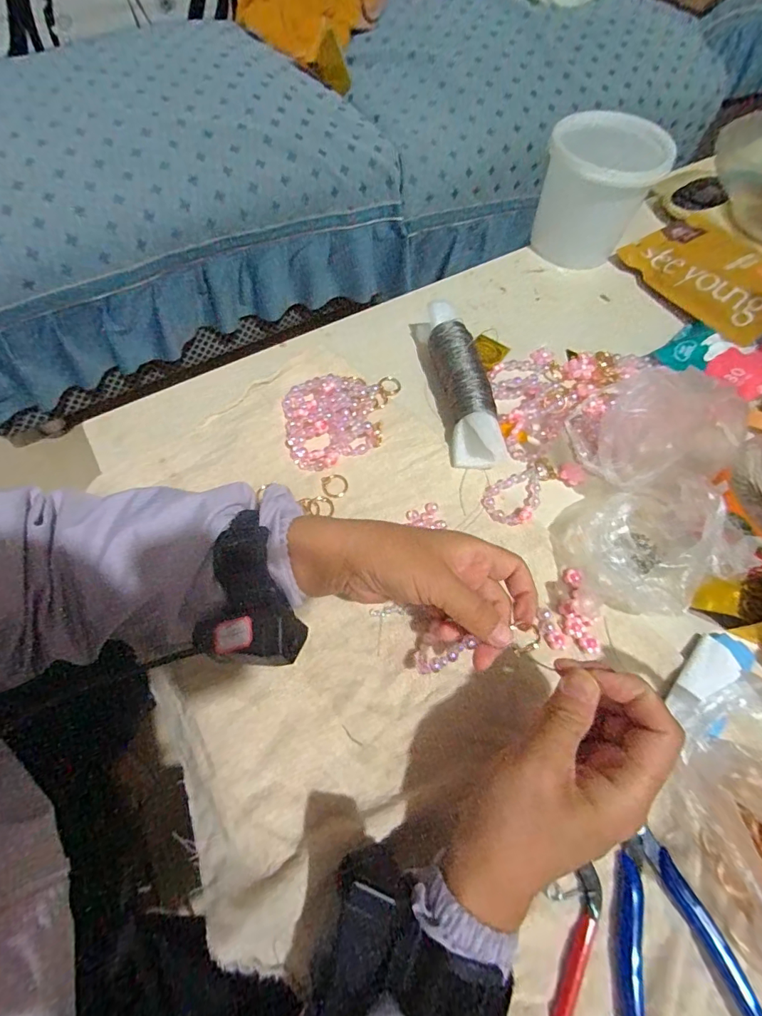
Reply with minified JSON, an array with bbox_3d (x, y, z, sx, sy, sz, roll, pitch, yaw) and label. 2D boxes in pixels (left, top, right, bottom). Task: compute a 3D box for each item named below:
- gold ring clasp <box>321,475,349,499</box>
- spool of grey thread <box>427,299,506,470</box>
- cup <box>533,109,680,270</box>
[{"bbox_3d":[-0.041,-0.019,0.399,0.023,0.004,0.022,1,63,-2],"label":"gold ring clasp"},{"bbox_3d":[0.076,-0.122,0.429,0.045,0.042,0.181,-6,64,-5],"label":"spool of grey thread"},{"bbox_3d":[0.246,-0.377,0.520,0.120,0.117,0.109,5,63,1],"label":"cup"}]

